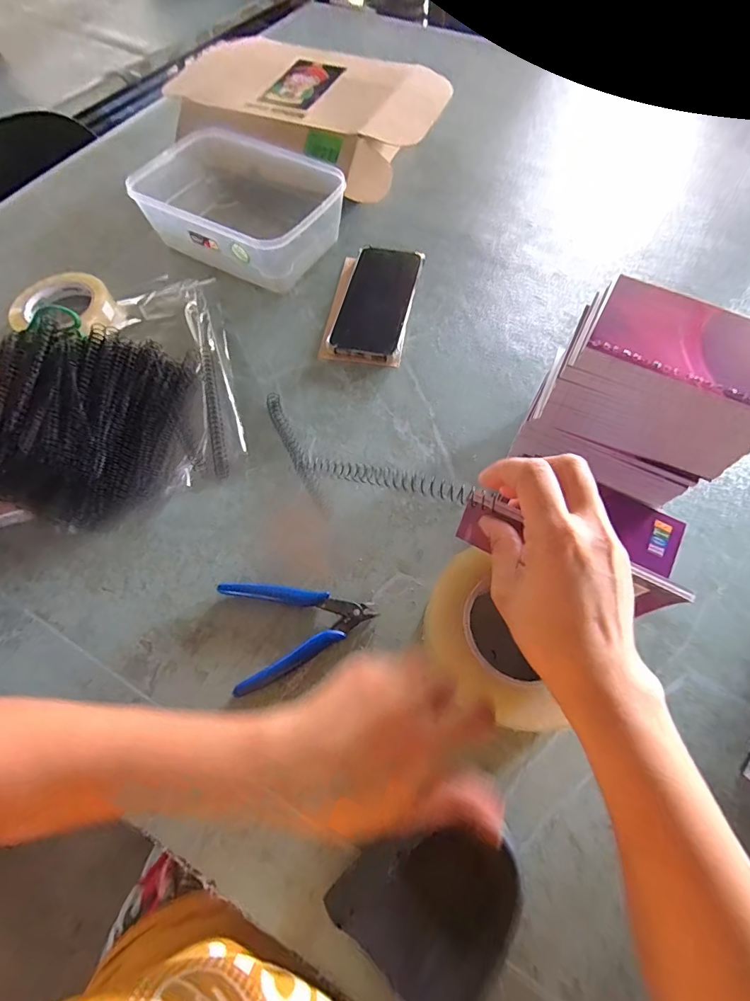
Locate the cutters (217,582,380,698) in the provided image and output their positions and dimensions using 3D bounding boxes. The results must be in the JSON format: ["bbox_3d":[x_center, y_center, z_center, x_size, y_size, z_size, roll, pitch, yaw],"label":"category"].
[{"bbox_3d":[-0.061,0.096,0.363,0.116,0.012,0.085,-14,63,-7],"label":"cutters"}]

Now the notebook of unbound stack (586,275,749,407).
[{"bbox_3d":[0.214,-0.103,0.289,0.128,0.005,0.081,28,66,14],"label":"notebook of unbound stack"}]

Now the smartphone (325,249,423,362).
[{"bbox_3d":[0.002,-0.227,0.506,0.079,0.013,0.160,9,68,11],"label":"smartphone"}]

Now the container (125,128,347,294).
[{"bbox_3d":[-0.160,-0.361,0.546,0.241,0.064,0.169,33,70,16],"label":"container"}]

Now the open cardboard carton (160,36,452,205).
[{"bbox_3d":[-0.089,-0.538,0.632,0.336,0.084,0.239,29,66,14],"label":"open cardboard carton"}]

